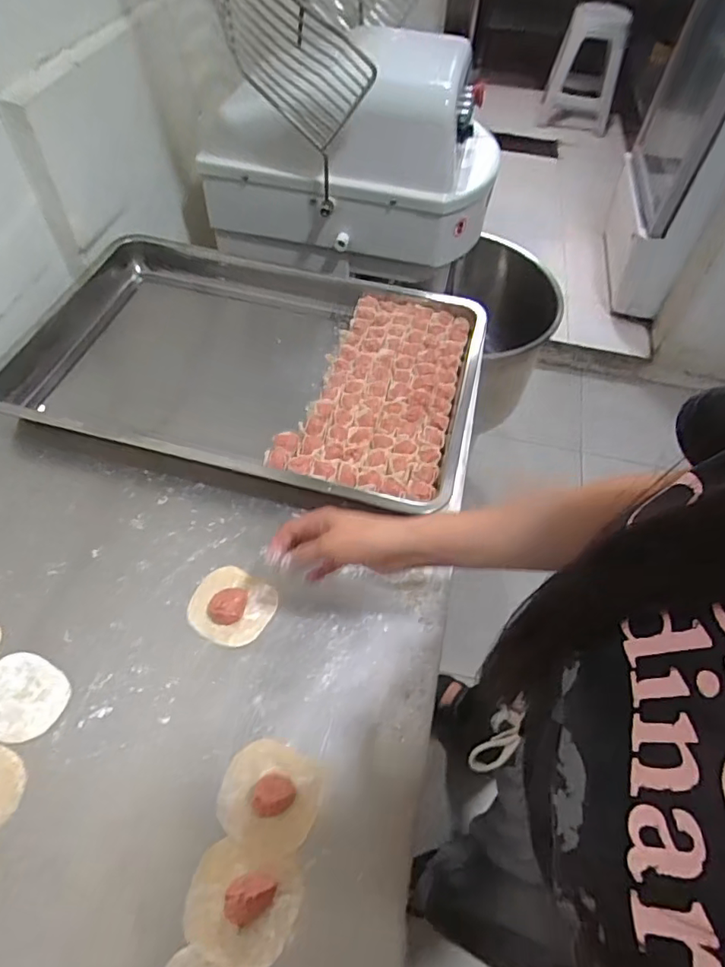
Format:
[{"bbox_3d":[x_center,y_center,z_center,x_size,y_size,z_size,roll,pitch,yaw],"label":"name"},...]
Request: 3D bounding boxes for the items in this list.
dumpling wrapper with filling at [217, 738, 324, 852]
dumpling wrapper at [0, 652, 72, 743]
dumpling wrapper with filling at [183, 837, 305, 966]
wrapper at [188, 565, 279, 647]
[{"bbox_3d":[-0.080,0.265,0.467,0.084,0.031,0.079,2,54,-3],"label":"dumpling wrapper with filling"},{"bbox_3d":[-0.320,0.197,0.506,0.085,0.004,0.070,27,57,14],"label":"dumpling wrapper"},{"bbox_3d":[-0.092,0.325,0.421,0.085,0.033,0.076,11,54,3],"label":"dumpling wrapper with filling"},{"bbox_3d":[-0.136,0.124,0.565,0.083,0.020,0.077,2,54,-3],"label":"wrapper"}]

